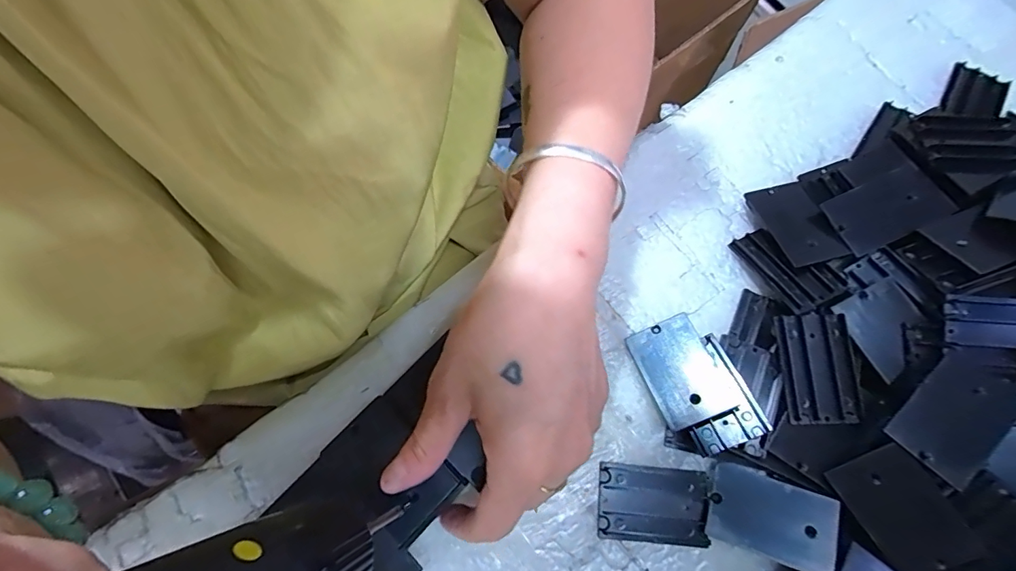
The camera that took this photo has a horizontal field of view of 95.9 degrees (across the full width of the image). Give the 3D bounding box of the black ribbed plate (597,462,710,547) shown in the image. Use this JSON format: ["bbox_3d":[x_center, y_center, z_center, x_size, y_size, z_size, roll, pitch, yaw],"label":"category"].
[{"bbox_3d":[0.074,0.112,0.234,0.053,0.005,0.035,6,74,0],"label":"black ribbed plate"}]

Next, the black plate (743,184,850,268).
[{"bbox_3d":[0.168,-0.037,0.269,0.033,0.006,0.053,-20,63,4],"label":"black plate"}]

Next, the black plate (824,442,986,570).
[{"bbox_3d":[0.181,0.105,0.210,0.035,0.005,0.055,-35,76,14],"label":"black plate"}]

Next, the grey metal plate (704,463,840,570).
[{"bbox_3d":[0.128,0.113,0.223,0.054,0.004,0.037,13,69,22],"label":"grey metal plate"}]

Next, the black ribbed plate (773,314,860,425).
[{"bbox_3d":[0.159,0.042,0.234,0.031,0.007,0.054,-2,74,-2],"label":"black ribbed plate"}]

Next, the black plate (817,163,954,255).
[{"bbox_3d":[0.215,-0.044,0.260,0.061,0.008,0.036,-27,69,5],"label":"black plate"}]

